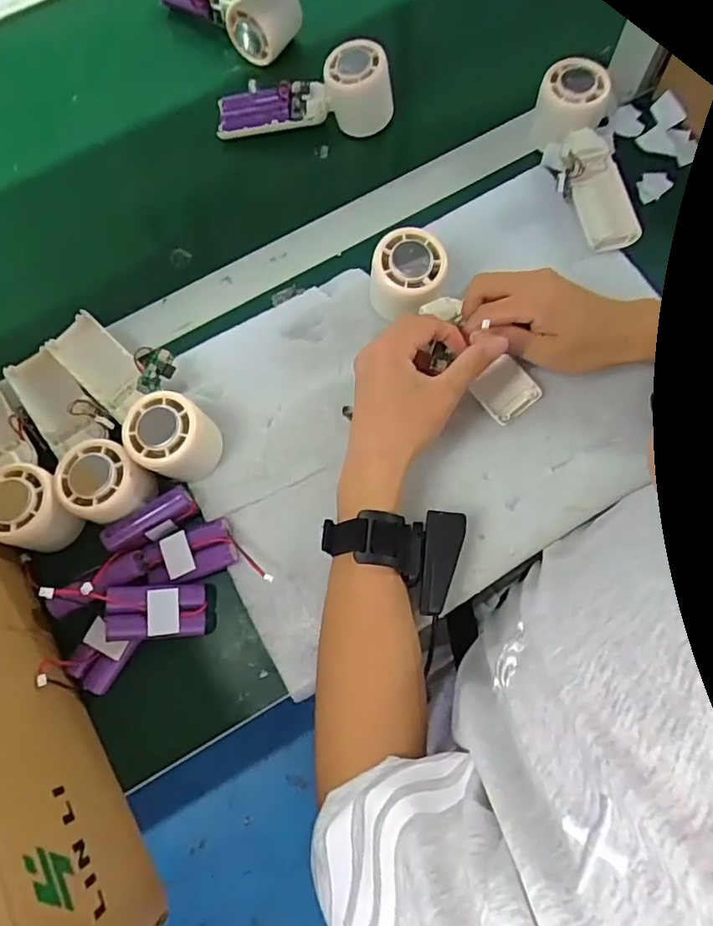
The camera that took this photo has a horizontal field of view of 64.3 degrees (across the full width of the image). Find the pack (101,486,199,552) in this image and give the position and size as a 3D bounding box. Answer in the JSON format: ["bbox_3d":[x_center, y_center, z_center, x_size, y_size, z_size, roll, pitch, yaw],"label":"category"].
[{"bbox_3d":[-0.151,0.043,0.415,0.066,0.022,0.023,-31,74,-7],"label":"pack"}]

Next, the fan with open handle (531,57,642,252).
[{"bbox_3d":[0.196,-0.261,0.488,0.063,0.050,0.163,-9,73,-1],"label":"fan with open handle"}]

